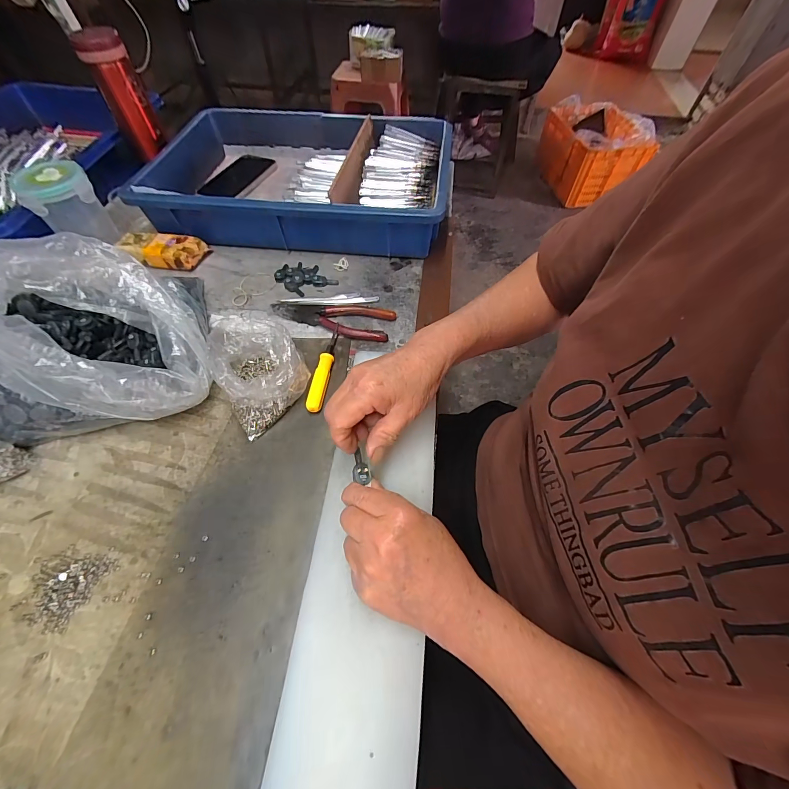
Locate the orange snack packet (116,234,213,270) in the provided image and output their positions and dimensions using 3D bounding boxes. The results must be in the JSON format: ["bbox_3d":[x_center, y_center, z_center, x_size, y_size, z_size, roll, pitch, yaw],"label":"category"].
[{"bbox_3d":[-0.323,-0.204,0.496,0.104,0.030,0.048,5,56,2],"label":"orange snack packet"}]

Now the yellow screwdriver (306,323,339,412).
[{"bbox_3d":[-0.075,-0.033,0.389,0.015,0.015,0.116,7,56,4],"label":"yellow screwdriver"}]

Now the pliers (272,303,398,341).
[{"bbox_3d":[-0.078,-0.097,0.435,0.151,0.012,0.044,12,57,7],"label":"pliers"}]

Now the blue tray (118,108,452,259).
[{"bbox_3d":[-0.139,-0.337,0.547,0.412,0.087,0.282,6,56,3],"label":"blue tray"}]

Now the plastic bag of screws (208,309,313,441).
[{"bbox_3d":[-0.142,-0.030,0.364,0.083,0.046,0.116,-32,62,-20],"label":"plastic bag of screws"}]

